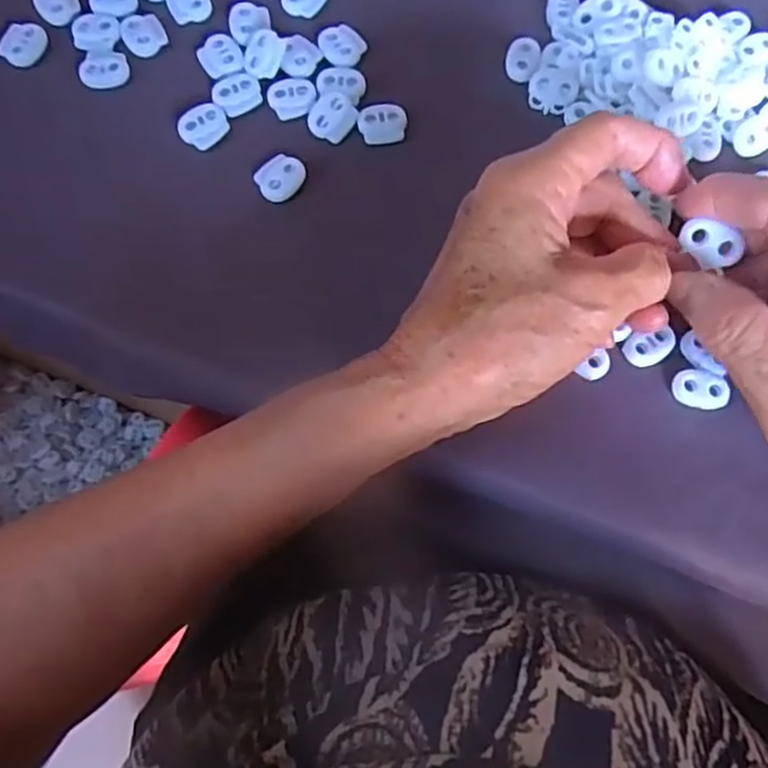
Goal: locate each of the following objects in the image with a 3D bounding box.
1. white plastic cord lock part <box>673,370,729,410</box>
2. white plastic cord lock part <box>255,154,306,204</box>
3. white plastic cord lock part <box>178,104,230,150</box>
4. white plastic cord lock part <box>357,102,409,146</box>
[{"bbox_3d":[0.129,0.002,0.292,0.020,0.009,0.014,19,75,5],"label":"white plastic cord lock part"},{"bbox_3d":[-0.047,-0.093,0.321,0.019,0.004,0.022,36,77,9],"label":"white plastic cord lock part"},{"bbox_3d":[-0.082,-0.119,0.328,0.022,0.004,0.018,-42,79,-11],"label":"white plastic cord lock part"},{"bbox_3d":[0.000,-0.119,0.328,0.022,0.004,0.019,-2,74,-1],"label":"white plastic cord lock part"}]

